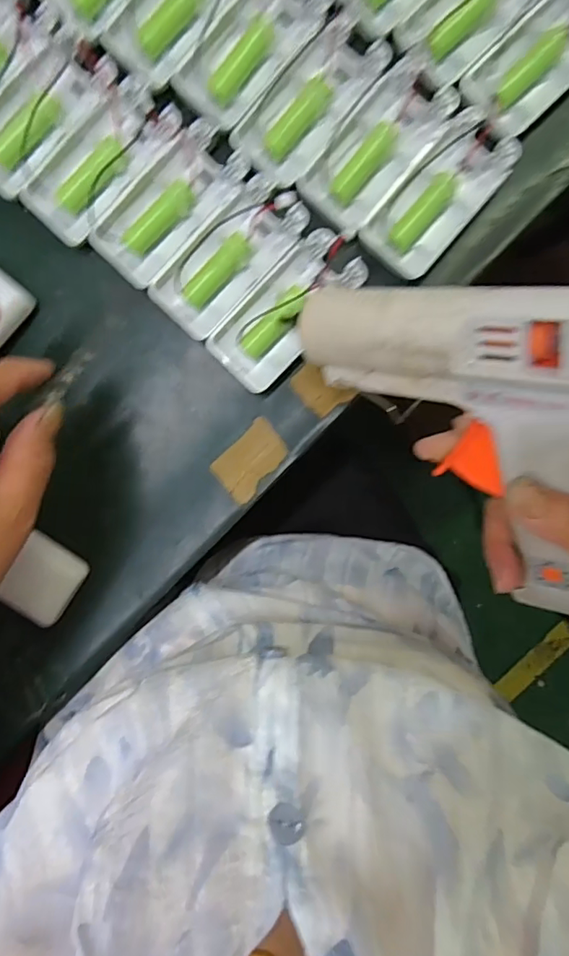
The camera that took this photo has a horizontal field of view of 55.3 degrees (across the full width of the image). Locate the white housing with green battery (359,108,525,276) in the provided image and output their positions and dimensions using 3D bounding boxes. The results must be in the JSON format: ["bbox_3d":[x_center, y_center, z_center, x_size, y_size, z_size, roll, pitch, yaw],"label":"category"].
[{"bbox_3d":[0.090,-0.162,0.314,0.045,0.012,0.096,40,92,-2],"label":"white housing with green battery"}]

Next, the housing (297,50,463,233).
[{"bbox_3d":[0.052,-0.190,0.313,0.045,0.015,0.094,40,92,-2],"label":"housing"}]

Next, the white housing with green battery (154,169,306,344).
[{"bbox_3d":[-0.032,-0.129,0.321,0.045,0.017,0.097,45,92,-2],"label":"white housing with green battery"}]

